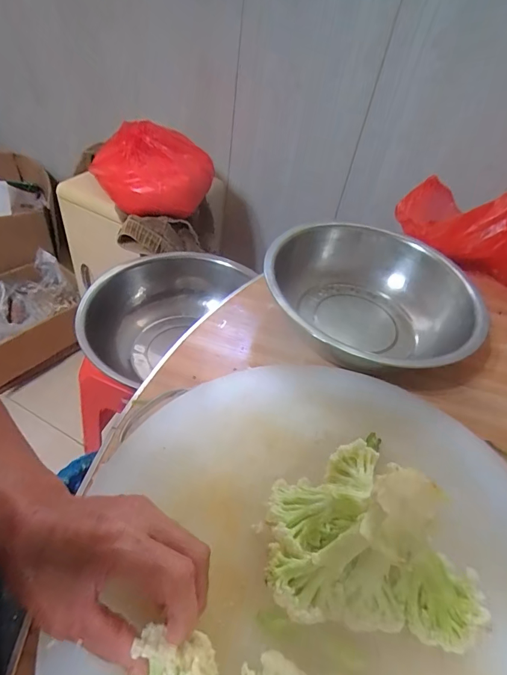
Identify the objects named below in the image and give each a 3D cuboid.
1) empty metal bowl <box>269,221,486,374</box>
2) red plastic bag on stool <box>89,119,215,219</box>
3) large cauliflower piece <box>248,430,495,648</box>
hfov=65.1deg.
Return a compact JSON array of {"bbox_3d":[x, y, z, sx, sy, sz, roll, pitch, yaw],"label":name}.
[{"bbox_3d":[0.150,-0.044,0.525,0.252,0.086,0.251,3,46,-3],"label":"empty metal bowl"},{"bbox_3d":[-0.206,-0.364,0.848,0.225,0.136,0.167,-18,51,-24],"label":"red plastic bag on stool"},{"bbox_3d":[0.077,0.145,0.270,0.121,0.109,0.141,-21,53,-26],"label":"large cauliflower piece"}]

